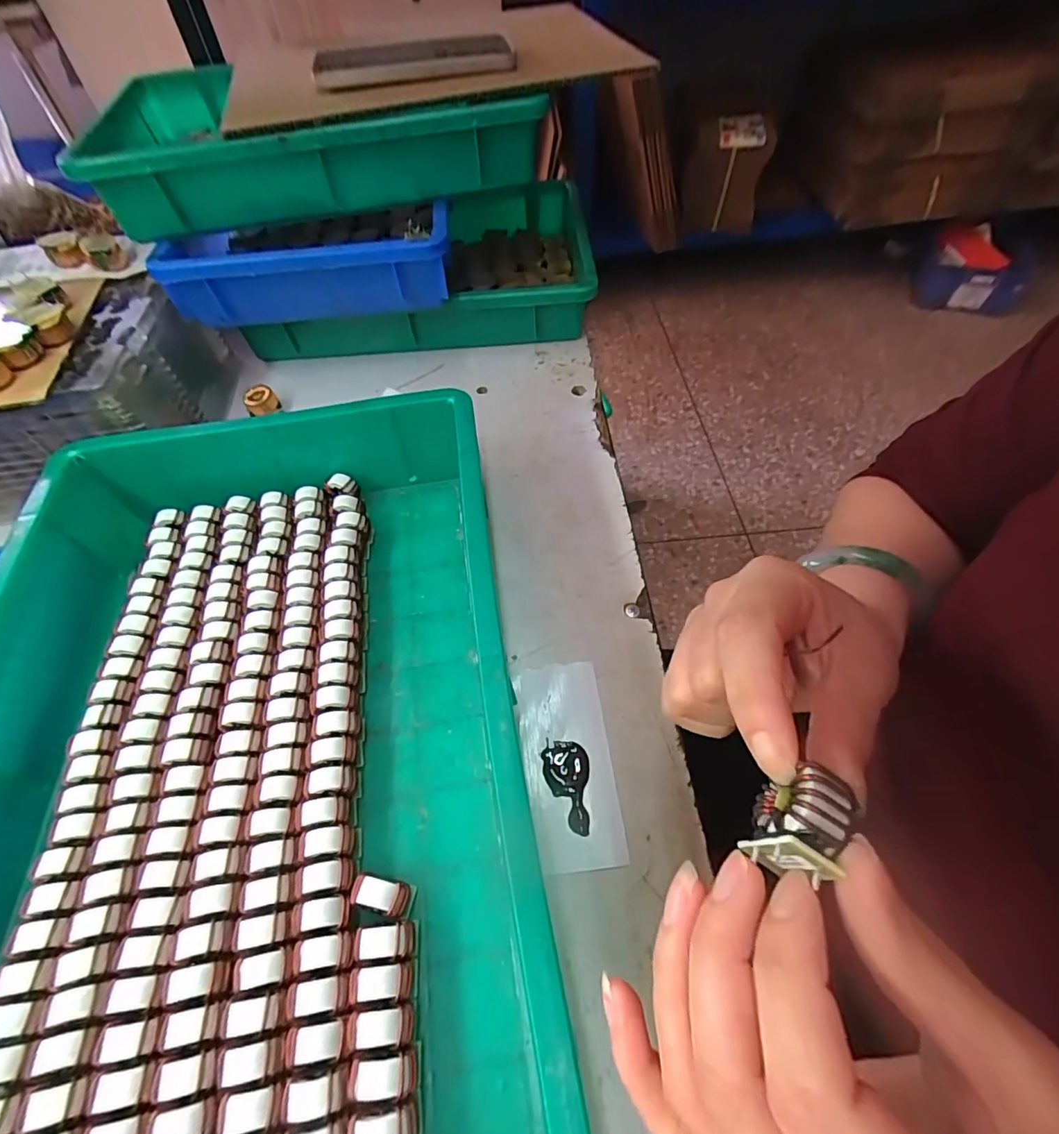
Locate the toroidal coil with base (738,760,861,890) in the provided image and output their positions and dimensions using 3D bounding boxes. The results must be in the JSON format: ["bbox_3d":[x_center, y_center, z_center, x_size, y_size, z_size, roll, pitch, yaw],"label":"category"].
[{"bbox_3d":[0.067,0.064,0.127,0.017,0.017,0.023,26,58,21],"label":"toroidal coil with base"}]

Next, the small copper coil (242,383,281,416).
[{"bbox_3d":[-0.248,-0.153,0.473,0.027,0.025,0.021,-27,59,-16],"label":"small copper coil"}]

